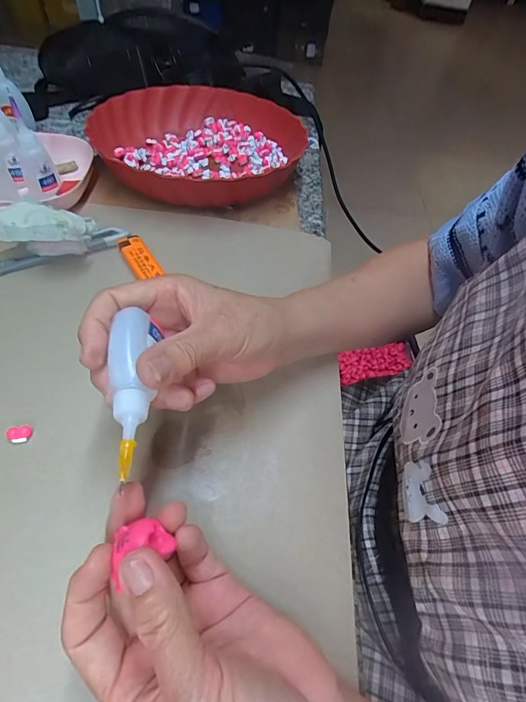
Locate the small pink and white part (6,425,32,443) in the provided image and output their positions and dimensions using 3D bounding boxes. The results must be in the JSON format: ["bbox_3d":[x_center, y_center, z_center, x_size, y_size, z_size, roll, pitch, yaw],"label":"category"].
[{"bbox_3d":[-0.163,0.055,0.256,0.015,0.005,0.011,-4,54,-10],"label":"small pink and white part"}]

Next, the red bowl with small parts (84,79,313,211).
[{"bbox_3d":[-0.067,-0.242,0.448,0.221,0.050,0.237,-18,58,-18],"label":"red bowl with small parts"}]

